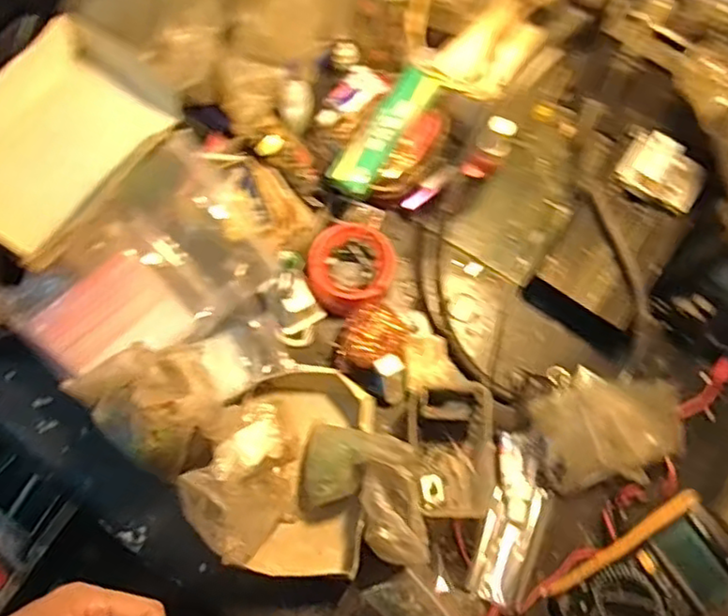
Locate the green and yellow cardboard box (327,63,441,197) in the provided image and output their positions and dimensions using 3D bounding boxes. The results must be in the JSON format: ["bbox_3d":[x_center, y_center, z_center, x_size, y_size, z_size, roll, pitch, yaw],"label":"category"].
[{"bbox_3d":[0.020,-0.170,0.639,0.040,0.037,0.140,34,78,6],"label":"green and yellow cardboard box"}]

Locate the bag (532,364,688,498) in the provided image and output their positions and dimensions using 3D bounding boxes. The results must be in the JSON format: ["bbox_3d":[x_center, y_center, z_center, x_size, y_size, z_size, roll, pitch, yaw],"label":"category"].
[{"bbox_3d":[0.226,0.114,0.611,0.134,0.057,0.107,-6,77,-3],"label":"bag"}]

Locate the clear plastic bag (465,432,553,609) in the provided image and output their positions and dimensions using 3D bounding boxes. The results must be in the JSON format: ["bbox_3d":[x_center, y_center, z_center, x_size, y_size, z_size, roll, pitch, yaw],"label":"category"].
[{"bbox_3d":[0.142,0.200,0.611,0.059,0.022,0.147,18,77,3],"label":"clear plastic bag"}]

